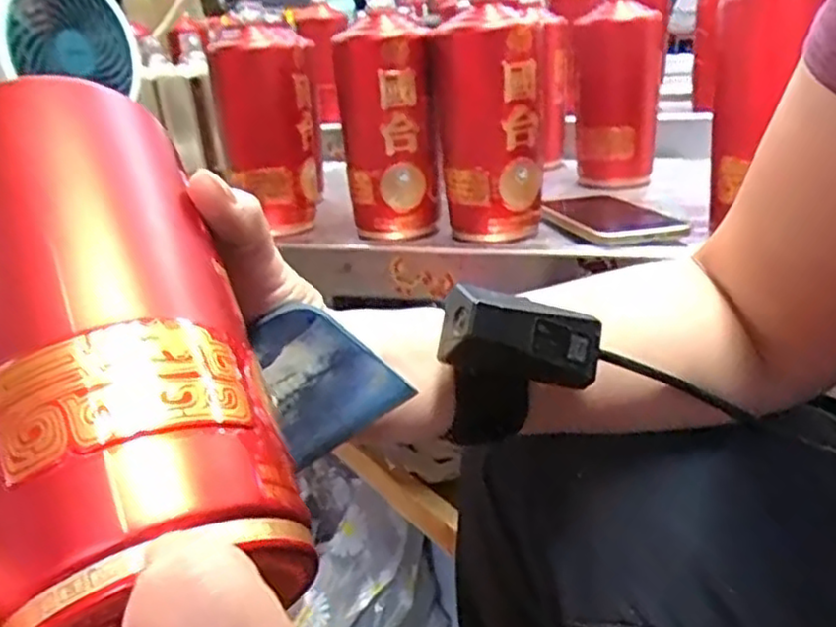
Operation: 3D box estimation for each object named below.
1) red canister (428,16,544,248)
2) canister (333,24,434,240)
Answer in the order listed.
[{"bbox_3d":[0.057,-0.151,0.600,0.086,0.166,0.099,-1,23,8],"label":"red canister"},{"bbox_3d":[-0.027,-0.150,0.617,0.075,0.162,0.078,-7,23,-6],"label":"canister"}]

